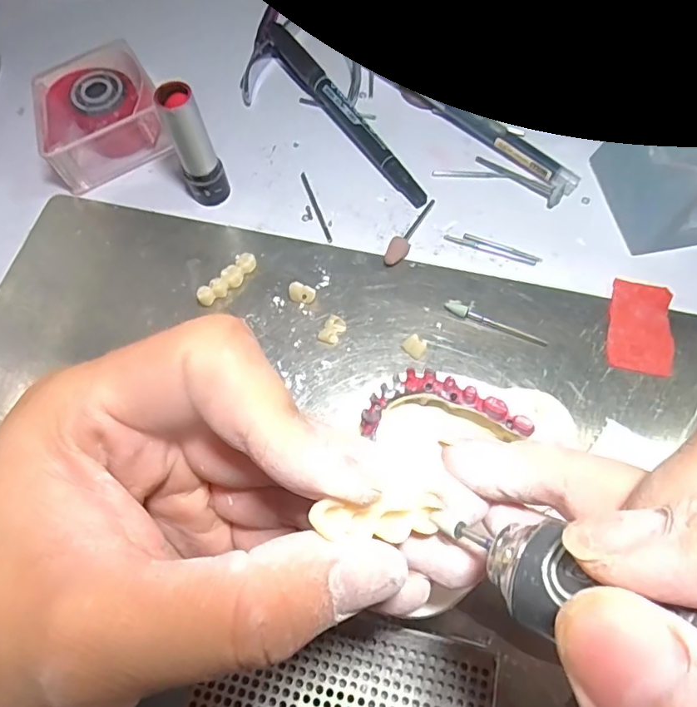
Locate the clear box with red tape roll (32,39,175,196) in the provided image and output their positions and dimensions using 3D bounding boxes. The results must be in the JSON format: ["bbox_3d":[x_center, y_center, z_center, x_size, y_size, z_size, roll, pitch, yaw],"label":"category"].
[{"bbox_3d":[-0.128,-0.122,0.265,0.059,0.028,0.051,-27,71,-8],"label":"clear box with red tape roll"}]

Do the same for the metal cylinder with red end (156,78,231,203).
[{"bbox_3d":[-0.070,-0.093,0.236,0.019,0.059,0.017,-23,70,-7],"label":"metal cylinder with red end"}]

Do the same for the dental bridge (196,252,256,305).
[{"bbox_3d":[-0.056,-0.035,0.238,0.008,0.010,0.032,39,75,15],"label":"dental bridge"}]

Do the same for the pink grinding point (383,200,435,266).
[{"bbox_3d":[0.030,-0.059,0.246,0.009,0.007,0.044,29,73,12],"label":"pink grinding point"}]

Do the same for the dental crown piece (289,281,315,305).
[{"bbox_3d":[-0.021,-0.027,0.234,0.012,0.008,0.007,14,70,7],"label":"dental crown piece"}]

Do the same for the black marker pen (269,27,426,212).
[{"bbox_3d":[-0.004,-0.129,0.272,0.011,0.013,0.138,-33,72,-10],"label":"black marker pen"}]

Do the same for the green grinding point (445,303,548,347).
[{"bbox_3d":[0.065,-0.013,0.226,0.046,0.004,0.005,25,72,11],"label":"green grinding point"}]

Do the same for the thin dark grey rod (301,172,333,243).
[{"bbox_3d":[-0.016,-0.075,0.256,0.004,0.004,0.044,-19,70,-5],"label":"thin dark grey rod"}]

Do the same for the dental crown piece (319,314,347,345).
[{"bbox_3d":[-0.007,-0.010,0.228,0.008,0.005,0.013,30,73,12],"label":"dental crown piece"}]

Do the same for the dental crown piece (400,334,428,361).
[{"bbox_3d":[0.029,-0.003,0.223,0.009,0.006,0.008,35,74,14],"label":"dental crown piece"}]

